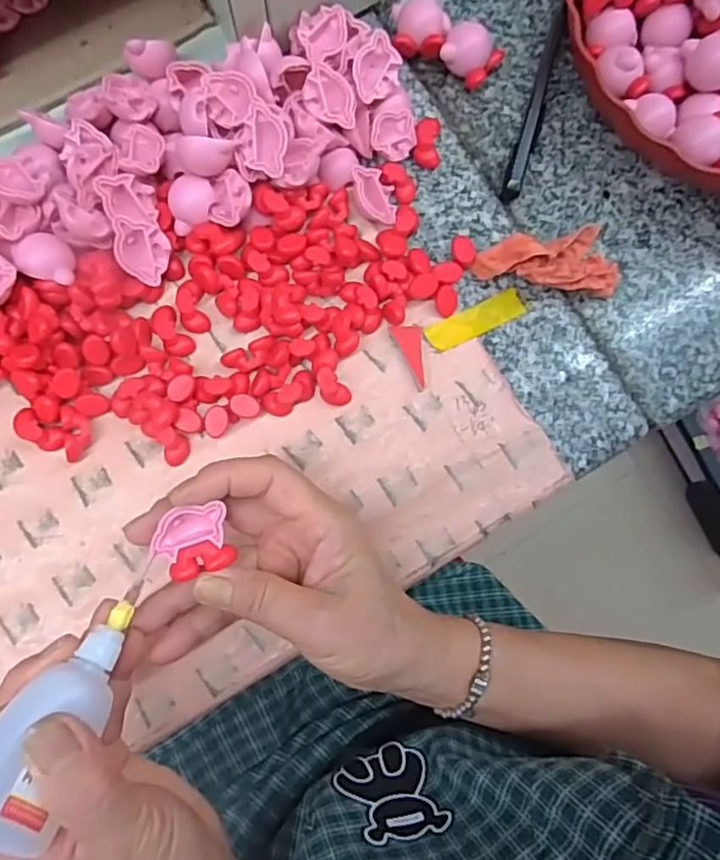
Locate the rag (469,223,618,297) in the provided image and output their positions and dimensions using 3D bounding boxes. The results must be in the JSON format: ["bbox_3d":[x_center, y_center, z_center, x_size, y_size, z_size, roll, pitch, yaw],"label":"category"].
[{"bbox_3d":[0.112,-0.094,0.359,0.081,0.030,0.043,-17,82,-4],"label":"rag"}]

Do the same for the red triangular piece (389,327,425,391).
[{"bbox_3d":[0.033,-0.044,0.351,0.016,0.005,0.038,-26,83,-5],"label":"red triangular piece"}]

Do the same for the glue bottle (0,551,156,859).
[{"bbox_3d":[-0.113,0.103,0.244,0.036,0.024,0.107,27,48,-1],"label":"glue bottle"}]

